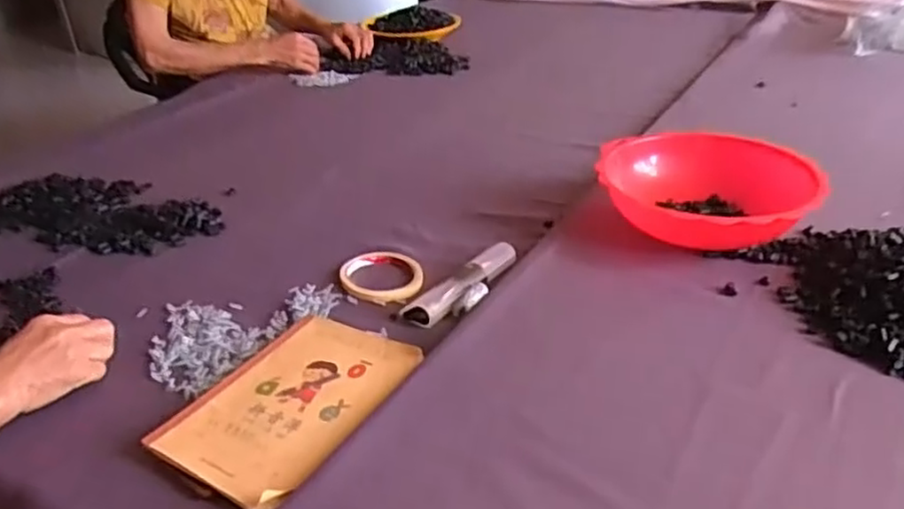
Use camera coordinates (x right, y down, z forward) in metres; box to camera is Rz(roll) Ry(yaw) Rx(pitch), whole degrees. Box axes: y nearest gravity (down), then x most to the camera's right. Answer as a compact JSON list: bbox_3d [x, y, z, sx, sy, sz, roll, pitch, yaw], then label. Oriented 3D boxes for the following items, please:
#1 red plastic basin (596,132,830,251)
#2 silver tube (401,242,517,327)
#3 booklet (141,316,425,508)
[{"bbox_3d":[0.302,-0.061,0.831,0.250,0.091,0.202,5,31,11],"label":"red plastic basin"},{"bbox_3d":[0.022,0.032,0.765,0.060,0.020,0.159,23,39,36],"label":"silver tube"},{"bbox_3d":[-0.139,0.126,0.615,0.151,0.016,0.213,16,35,27],"label":"booklet"}]

